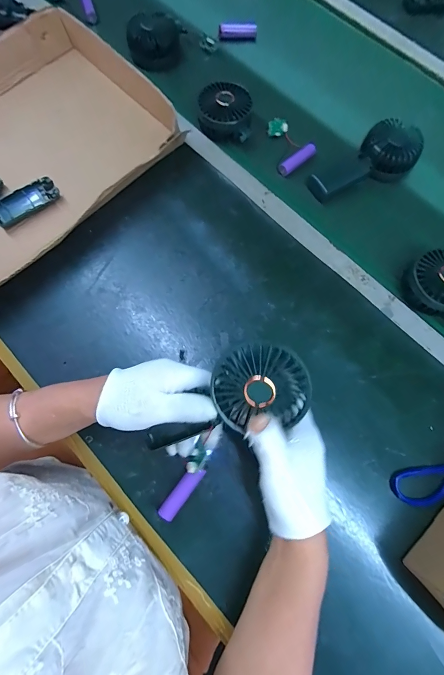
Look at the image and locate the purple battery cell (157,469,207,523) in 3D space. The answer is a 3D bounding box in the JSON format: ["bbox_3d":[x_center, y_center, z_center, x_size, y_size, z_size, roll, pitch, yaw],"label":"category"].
[{"bbox_3d":[-0.045,0.177,0.360,0.018,0.018,0.065,39,76,9],"label":"purple battery cell"}]

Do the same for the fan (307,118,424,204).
[{"bbox_3d":[0.223,-0.263,0.478,0.168,0.042,0.083,-37,78,-11],"label":"fan"}]

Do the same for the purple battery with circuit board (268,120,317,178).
[{"bbox_3d":[0.113,-0.304,0.499,0.064,0.023,0.088,-10,74,-4],"label":"purple battery with circuit board"}]

